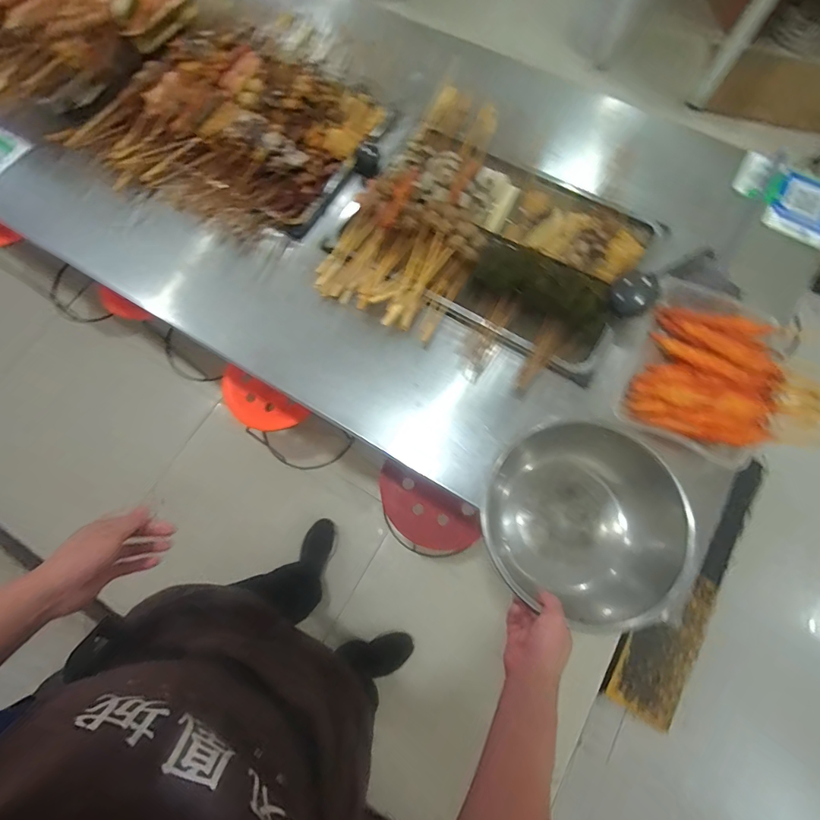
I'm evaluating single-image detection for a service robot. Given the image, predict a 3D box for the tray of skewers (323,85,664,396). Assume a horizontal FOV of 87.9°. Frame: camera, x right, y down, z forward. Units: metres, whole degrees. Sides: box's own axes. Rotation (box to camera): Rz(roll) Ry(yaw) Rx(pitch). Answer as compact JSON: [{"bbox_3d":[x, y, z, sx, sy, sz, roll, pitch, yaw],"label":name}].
[{"bbox_3d":[0.173,-0.366,0.897,0.604,0.078,0.571,31,75,8],"label":"tray of skewers"}]

